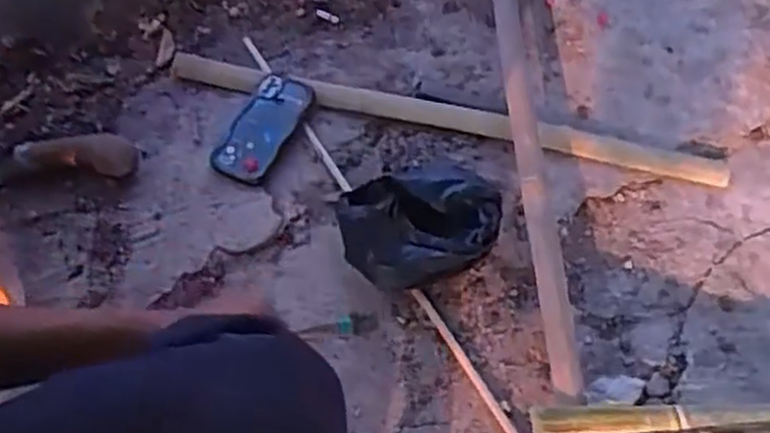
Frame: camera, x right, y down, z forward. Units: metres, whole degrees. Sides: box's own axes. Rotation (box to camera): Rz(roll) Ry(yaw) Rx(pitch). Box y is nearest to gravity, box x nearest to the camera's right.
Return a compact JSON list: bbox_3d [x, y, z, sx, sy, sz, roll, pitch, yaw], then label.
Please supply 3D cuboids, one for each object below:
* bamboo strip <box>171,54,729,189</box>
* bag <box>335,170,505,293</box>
[{"bbox_3d":[0.076,-0.138,1.087,0.771,0.014,0.050,13,63,2],"label":"bamboo strip"},{"bbox_3d":[0.044,0.005,0.970,0.203,0.079,0.149,-22,67,-15],"label":"bag"}]

